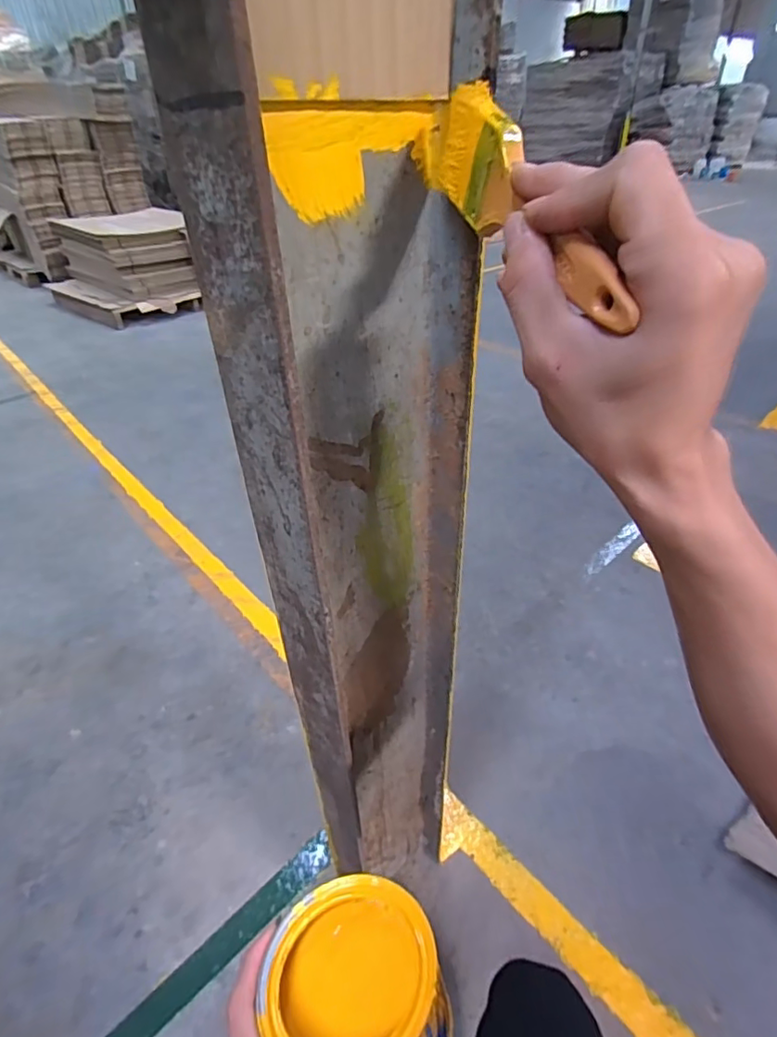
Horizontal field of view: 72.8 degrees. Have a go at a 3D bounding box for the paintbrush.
[{"bbox_3d":[0.054,-0.144,0.235,0.024,0.047,0.196,-11,53,-12],"label":"paintbrush"}]

